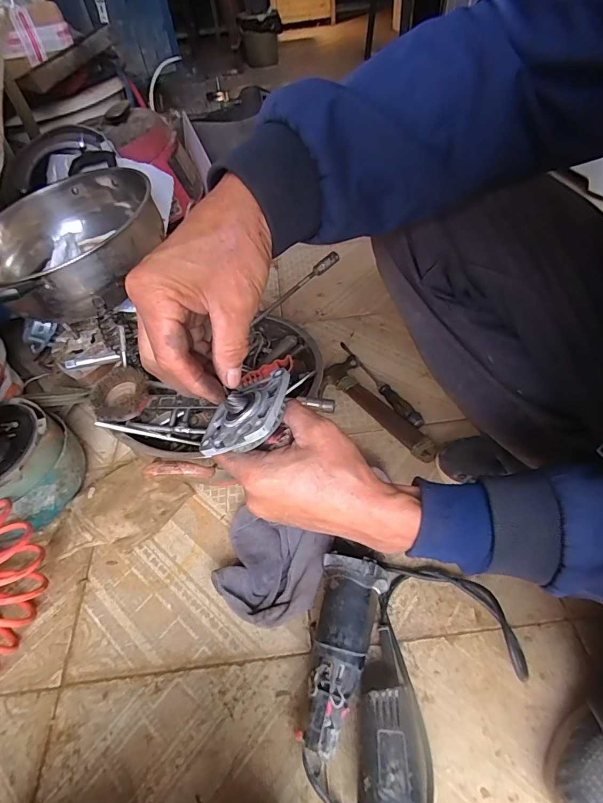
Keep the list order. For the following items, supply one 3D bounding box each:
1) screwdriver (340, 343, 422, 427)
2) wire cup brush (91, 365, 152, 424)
[{"bbox_3d":[0.139,-0.040,0.763,0.026,0.023,0.249,-23,51,-13],"label":"screwdriver"},{"bbox_3d":[-0.246,-0.010,0.565,0.073,0.032,0.079,-26,52,-16],"label":"wire cup brush"}]

